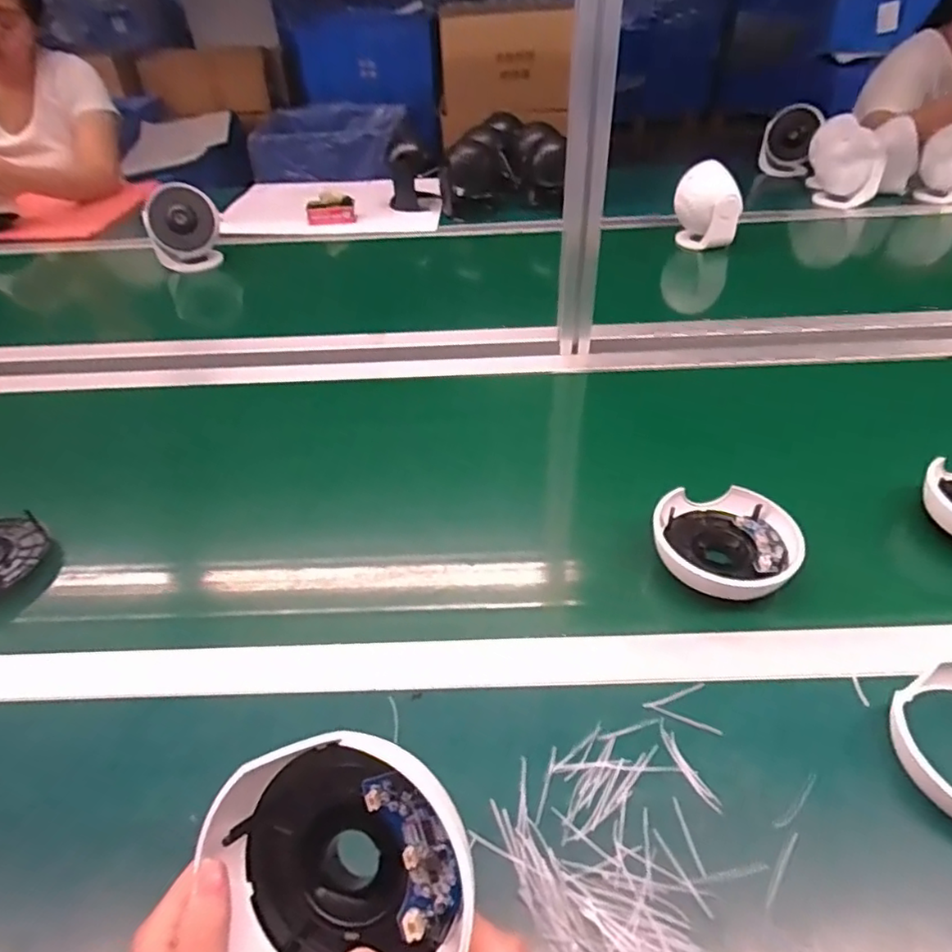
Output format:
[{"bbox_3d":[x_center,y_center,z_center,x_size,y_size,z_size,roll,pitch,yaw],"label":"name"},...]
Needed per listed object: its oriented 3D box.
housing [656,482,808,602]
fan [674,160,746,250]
[{"bbox_3d":[0.211,0.055,0.525,0.112,0.029,0.106,8,42,11],"label":"housing"},{"bbox_3d":[0.401,-0.458,1.062,0.094,0.131,0.092,-3,41,0],"label":"fan"}]

